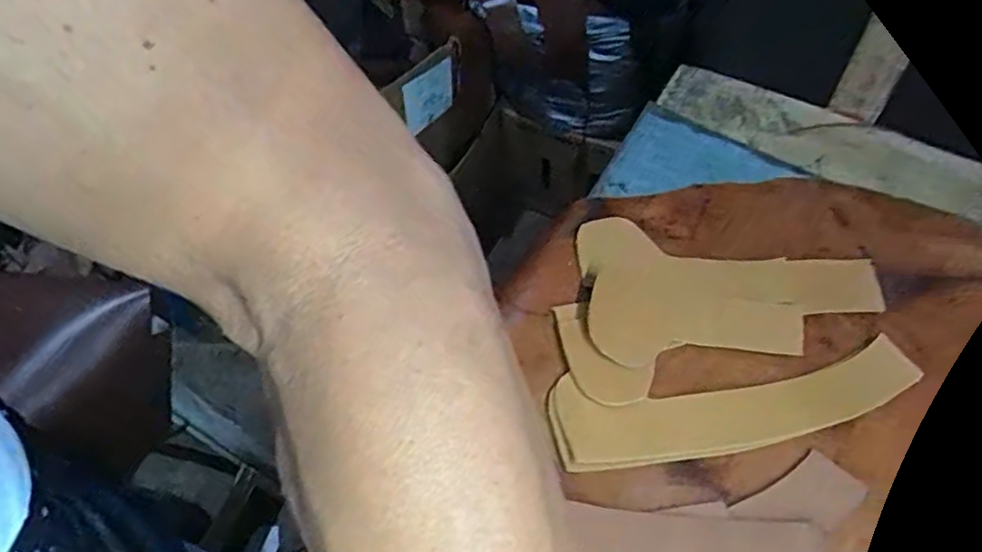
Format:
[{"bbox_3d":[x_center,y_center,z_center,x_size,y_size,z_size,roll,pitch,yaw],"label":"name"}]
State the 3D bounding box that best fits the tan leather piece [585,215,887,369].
[{"bbox_3d":[0.152,0.011,0.438,0.187,0.010,0.100,4,58,-2],"label":"tan leather piece"}]

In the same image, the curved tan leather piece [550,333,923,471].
[{"bbox_3d":[0.140,0.070,0.396,0.210,0.016,0.046,-9,56,-5],"label":"curved tan leather piece"}]

